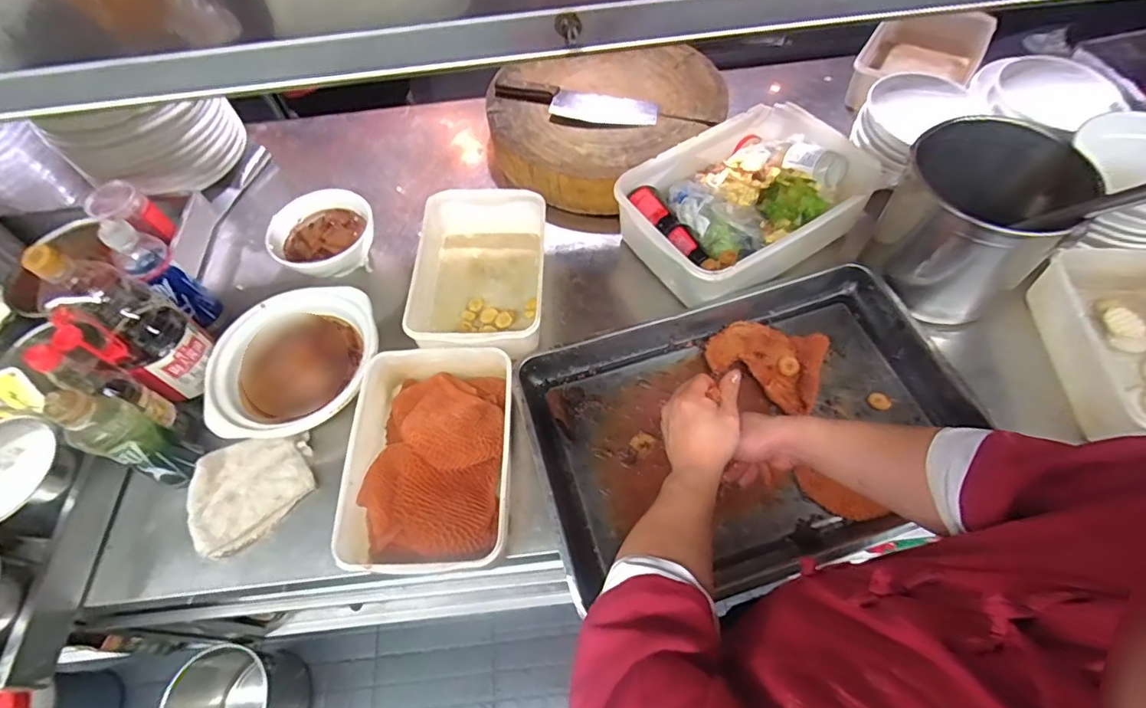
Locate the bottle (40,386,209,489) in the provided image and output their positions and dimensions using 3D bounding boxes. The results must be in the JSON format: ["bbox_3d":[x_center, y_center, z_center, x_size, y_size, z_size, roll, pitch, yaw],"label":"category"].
[{"bbox_3d":[-0.569,0.108,0.694,0.066,0.201,0.067,20,62,15],"label":"bottle"}]

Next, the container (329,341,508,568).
[{"bbox_3d":[-0.187,0.136,0.738,0.209,0.075,0.304,-2,59,3],"label":"container"}]

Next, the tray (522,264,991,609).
[{"bbox_3d":[0.242,0.093,0.762,0.579,0.054,0.391,-16,59,-6],"label":"tray"}]

